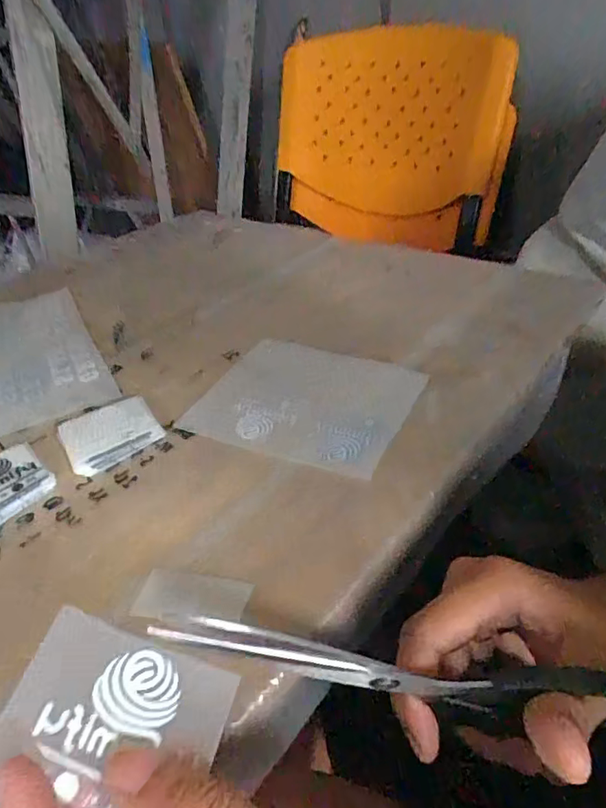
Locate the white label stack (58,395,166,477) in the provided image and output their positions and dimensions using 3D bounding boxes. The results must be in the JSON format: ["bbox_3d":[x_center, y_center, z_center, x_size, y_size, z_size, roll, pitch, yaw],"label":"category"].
[{"bbox_3d":[-0.129,0.017,0.346,0.058,0.010,0.061,-26,41,-22],"label":"white label stack"}]

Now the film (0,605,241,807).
[{"bbox_3d":[-0.053,0.092,0.148,0.059,0.012,0.052,27,45,-7],"label":"film"}]

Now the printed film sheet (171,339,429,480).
[{"bbox_3d":[0.004,-0.006,0.356,0.134,0.008,0.116,16,46,26],"label":"printed film sheet"}]

